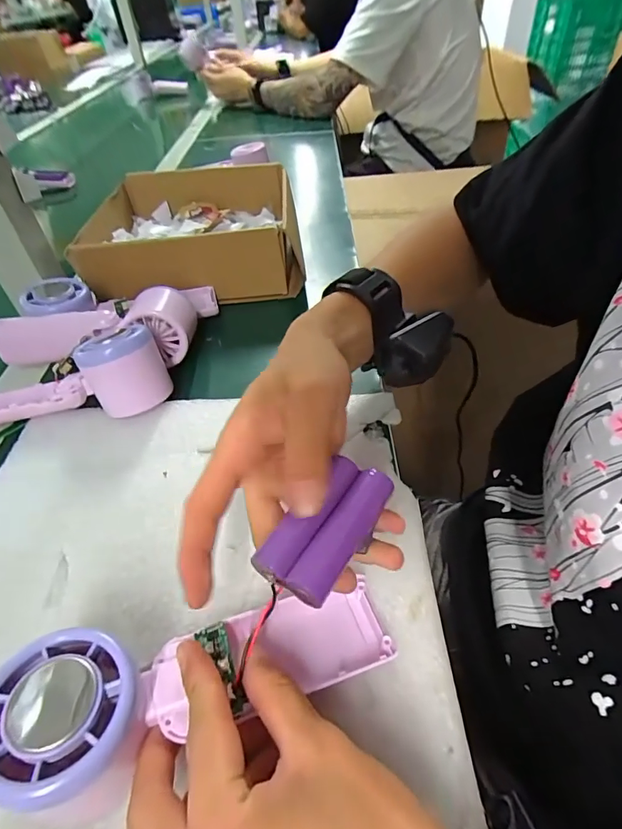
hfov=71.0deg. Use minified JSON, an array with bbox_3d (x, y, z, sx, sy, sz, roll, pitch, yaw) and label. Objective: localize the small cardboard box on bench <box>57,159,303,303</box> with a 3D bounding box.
[{"bbox_3d":[-0.135,-0.216,0.512,0.221,0.075,0.231,-7,45,-4],"label":"small cardboard box on bench"}]

